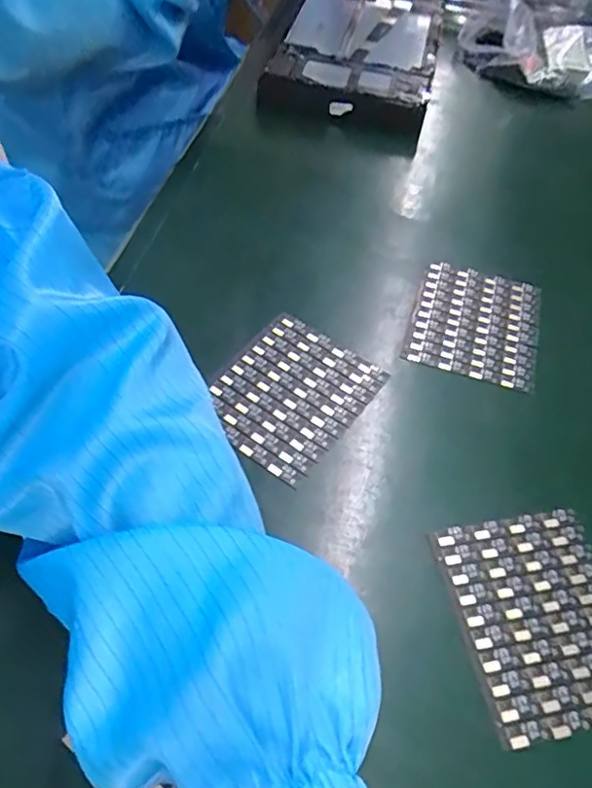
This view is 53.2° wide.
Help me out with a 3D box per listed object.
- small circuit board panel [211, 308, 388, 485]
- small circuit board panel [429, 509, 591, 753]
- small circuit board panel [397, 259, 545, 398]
[{"bbox_3d":[-0.004,-0.002,0.349,0.081,0.004,0.096,34,57,17],"label":"small circuit board panel"},{"bbox_3d":[0.118,0.107,0.284,0.078,0.006,0.096,-7,56,-12],"label":"small circuit board panel"},{"bbox_3d":[0.120,-0.048,0.396,0.082,0.006,0.092,18,54,6],"label":"small circuit board panel"}]

